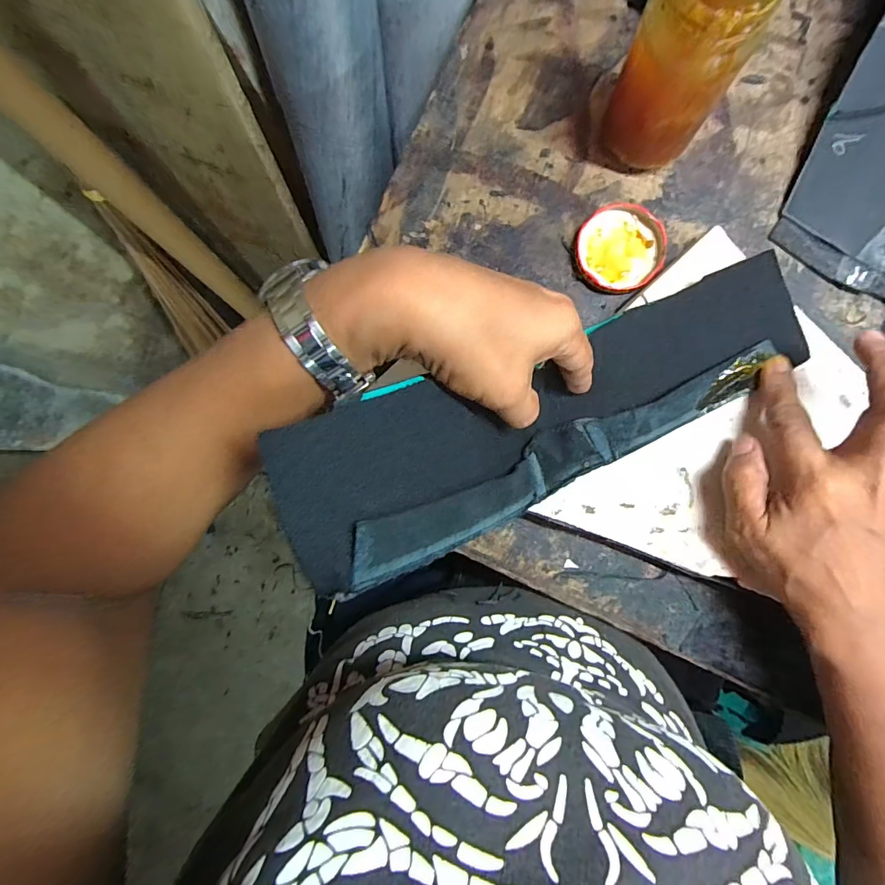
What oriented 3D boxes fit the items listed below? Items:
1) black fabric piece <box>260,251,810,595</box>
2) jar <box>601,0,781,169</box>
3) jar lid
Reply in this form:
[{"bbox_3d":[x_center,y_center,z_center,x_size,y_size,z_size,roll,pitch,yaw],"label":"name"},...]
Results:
[{"bbox_3d":[0.071,-0.019,0.230,0.310,0.082,0.077,-24,86,-29],"label":"black fabric piece"},{"bbox_3d":[0.140,-0.219,0.254,0.056,0.109,0.059,0,89,5],"label":"jar"},{"bbox_3d":[0.124,-0.135,0.303,0.059,0.009,0.061,0,89,5],"label":"jar lid"}]

